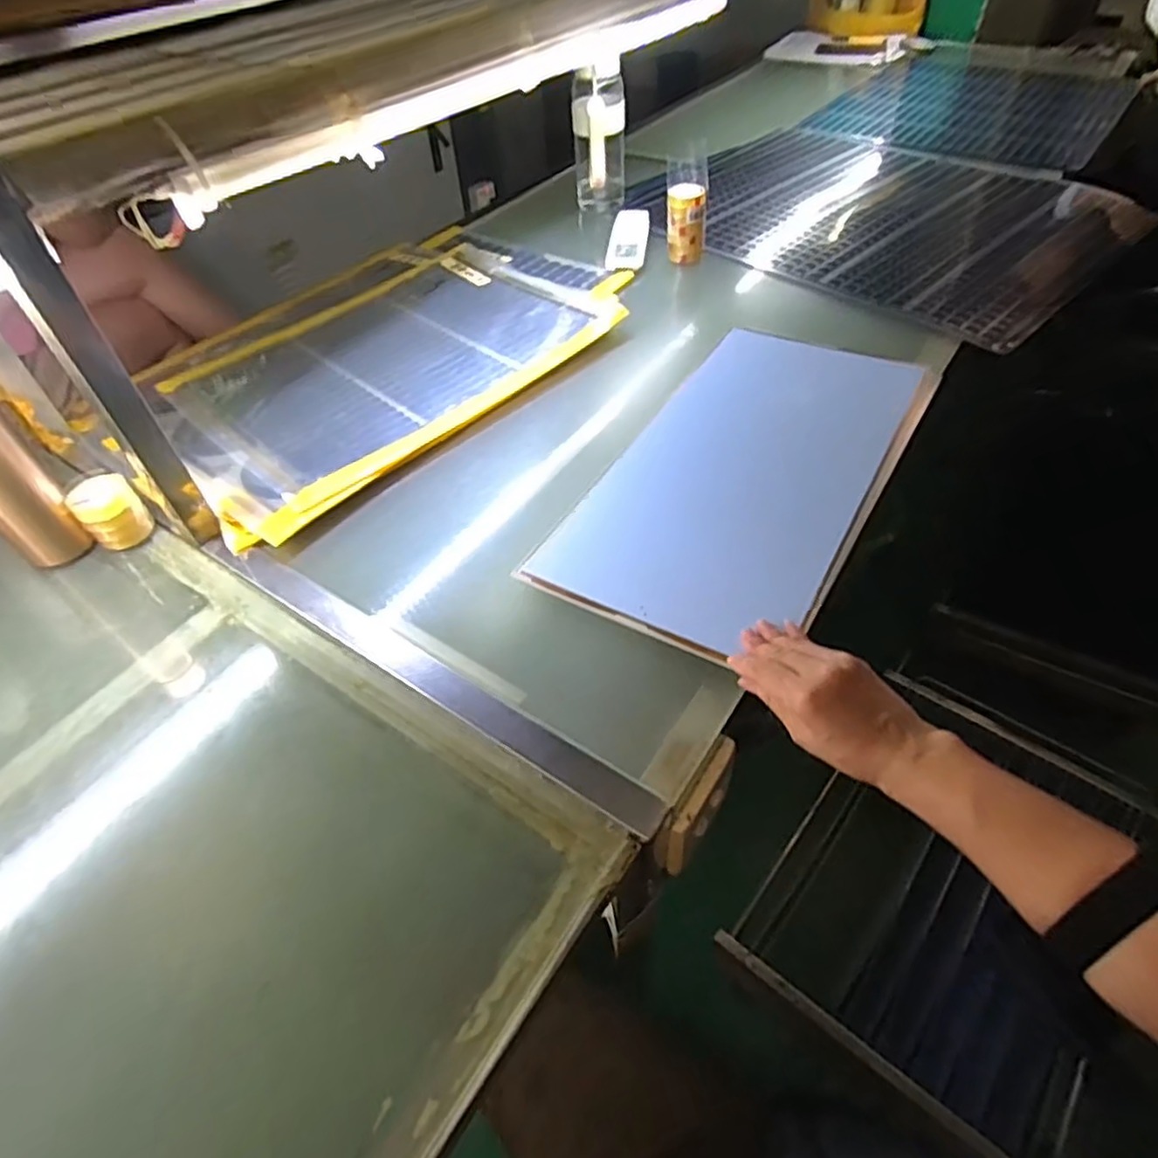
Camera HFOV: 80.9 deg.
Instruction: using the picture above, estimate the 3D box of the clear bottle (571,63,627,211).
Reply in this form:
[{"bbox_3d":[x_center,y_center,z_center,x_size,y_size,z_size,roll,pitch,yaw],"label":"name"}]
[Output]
[{"bbox_3d":[0.032,-0.704,1.080,0.084,0.175,0.072,-3,48,1],"label":"clear bottle"}]

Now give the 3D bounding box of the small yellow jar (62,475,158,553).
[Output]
[{"bbox_3d":[-0.439,-0.063,0.641,0.044,0.054,0.051,35,59,29],"label":"small yellow jar"}]

